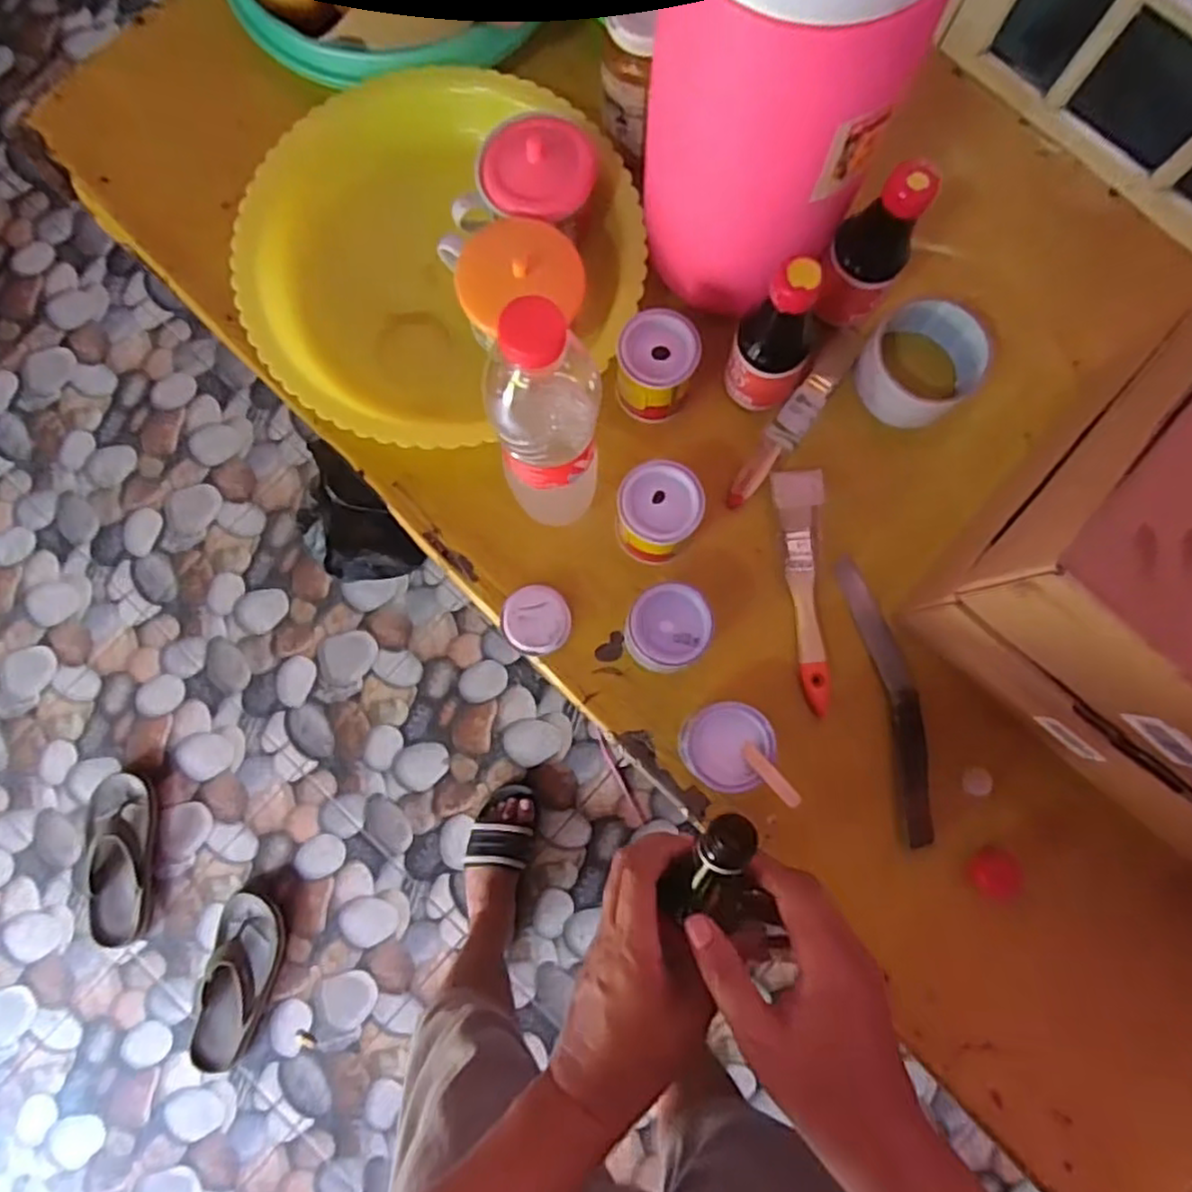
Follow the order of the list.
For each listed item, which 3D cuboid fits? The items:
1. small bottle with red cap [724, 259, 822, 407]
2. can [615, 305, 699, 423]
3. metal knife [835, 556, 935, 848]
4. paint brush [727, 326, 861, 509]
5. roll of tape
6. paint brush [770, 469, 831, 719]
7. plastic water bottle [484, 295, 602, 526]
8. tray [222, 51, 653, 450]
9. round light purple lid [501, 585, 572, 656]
[{"bbox_3d":[0.125,-0.175,0.478,0.050,0.138,0.051,0,82,0],"label":"small bottle with red cap"},{"bbox_3d":[0.043,-0.167,0.516,0.055,0.060,0.057,0,82,0],"label":"can"},{"bbox_3d":[0.214,0.071,0.508,0.032,0.013,0.205,-13,82,-1],"label":"metal knife"},{"bbox_3d":[0.153,-0.137,0.542,0.025,0.009,0.166,33,83,5],"label":"paint brush"},{"bbox_3d":[0.240,-0.171,0.527,0.080,0.041,0.097,38,84,5],"label":"roll of tape"},{"bbox_3d":[0.157,-0.005,0.518,0.034,0.008,0.177,-5,82,0],"label":"paint brush"},{"bbox_3d":[-0.026,-0.091,0.425,0.061,0.229,0.058,-3,82,0],"label":"plastic water bottle"},{"bbox_3d":[-0.117,-0.261,0.543,0.301,0.060,0.296,22,82,4],"label":"tray"},{"bbox_3d":[-0.043,0.017,0.519,0.049,0.011,0.050,0,82,0],"label":"round light purple lid"}]

